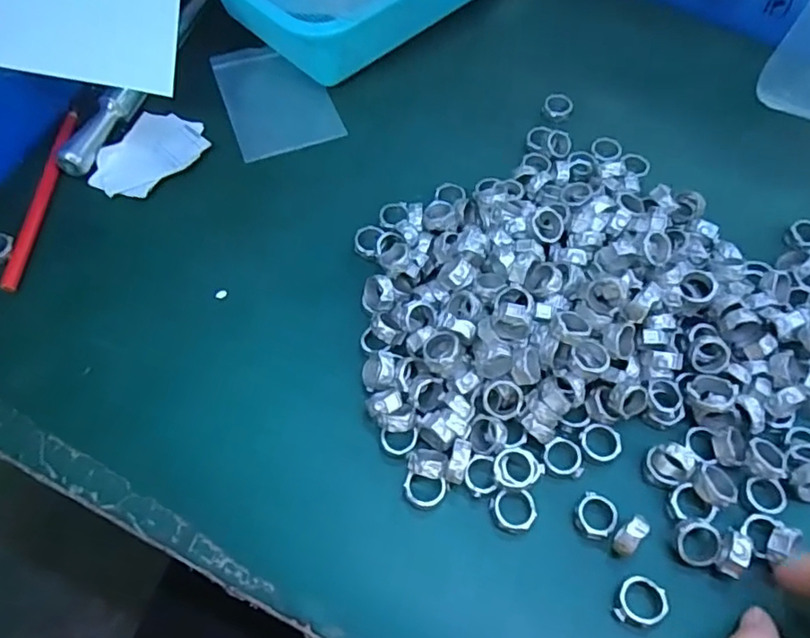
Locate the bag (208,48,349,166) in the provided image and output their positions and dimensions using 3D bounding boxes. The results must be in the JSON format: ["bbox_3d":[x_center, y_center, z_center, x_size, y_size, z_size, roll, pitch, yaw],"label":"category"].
[{"bbox_3d":[-0.103,-0.179,0.472,0.079,0.009,0.125,-19,62,-10],"label":"bag"}]

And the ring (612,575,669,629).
[{"bbox_3d":[0.117,0.139,0.290,0.025,0.008,0.022,12,62,7],"label":"ring"}]

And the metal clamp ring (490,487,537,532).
[{"bbox_3d":[0.057,0.100,0.311,0.024,0.012,0.020,-1,61,0],"label":"metal clamp ring"}]

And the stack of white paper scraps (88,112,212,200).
[{"bbox_3d":[-0.188,-0.121,0.436,0.064,0.006,0.082,21,63,12],"label":"stack of white paper scraps"}]

